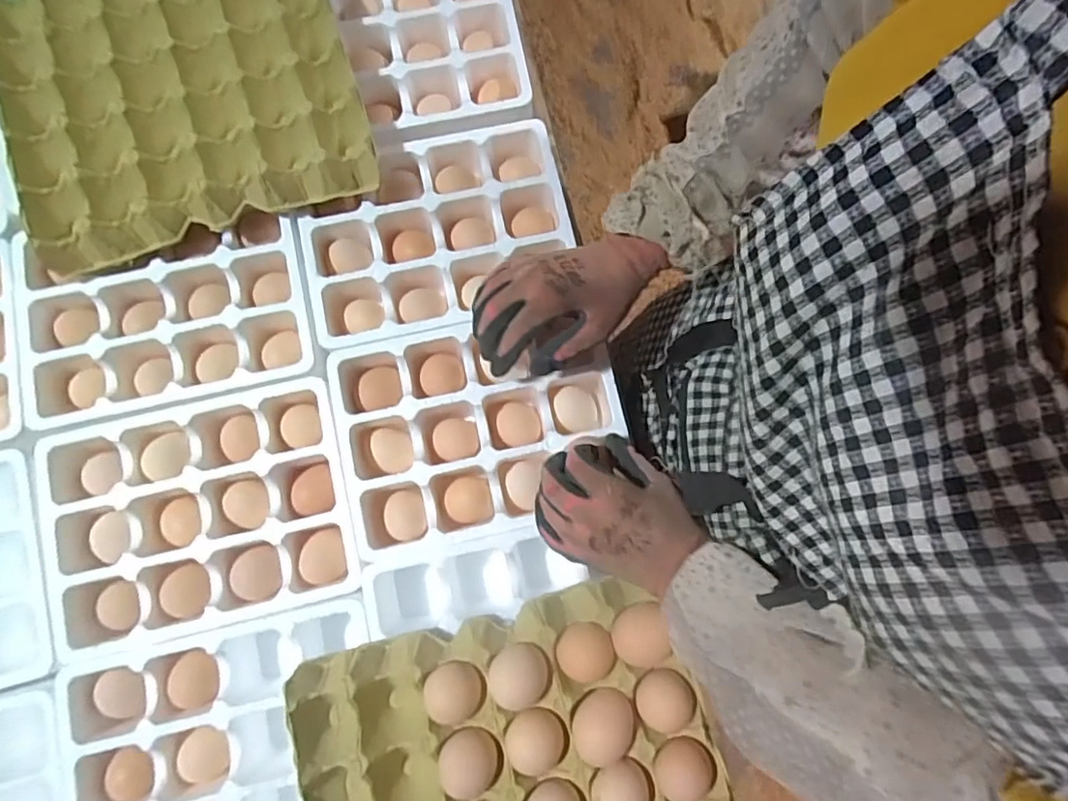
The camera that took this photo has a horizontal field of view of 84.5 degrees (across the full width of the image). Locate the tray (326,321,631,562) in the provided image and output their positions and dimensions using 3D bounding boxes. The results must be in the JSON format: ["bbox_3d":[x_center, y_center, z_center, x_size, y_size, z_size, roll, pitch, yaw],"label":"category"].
[{"bbox_3d":[-0.044,0.025,0.529,0.237,0.058,0.178,-12,80,-2],"label":"tray"}]

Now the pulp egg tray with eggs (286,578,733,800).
[{"bbox_3d":[-0.011,0.291,0.426,0.284,0.051,0.259,-16,80,-5],"label":"pulp egg tray with eggs"}]

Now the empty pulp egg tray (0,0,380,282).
[{"bbox_3d":[-0.317,-0.285,0.535,0.300,0.044,0.287,-18,81,-5],"label":"empty pulp egg tray"}]

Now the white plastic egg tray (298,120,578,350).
[{"bbox_3d":[-0.089,-0.156,0.555,0.243,0.049,0.193,-12,80,-4],"label":"white plastic egg tray"}]

